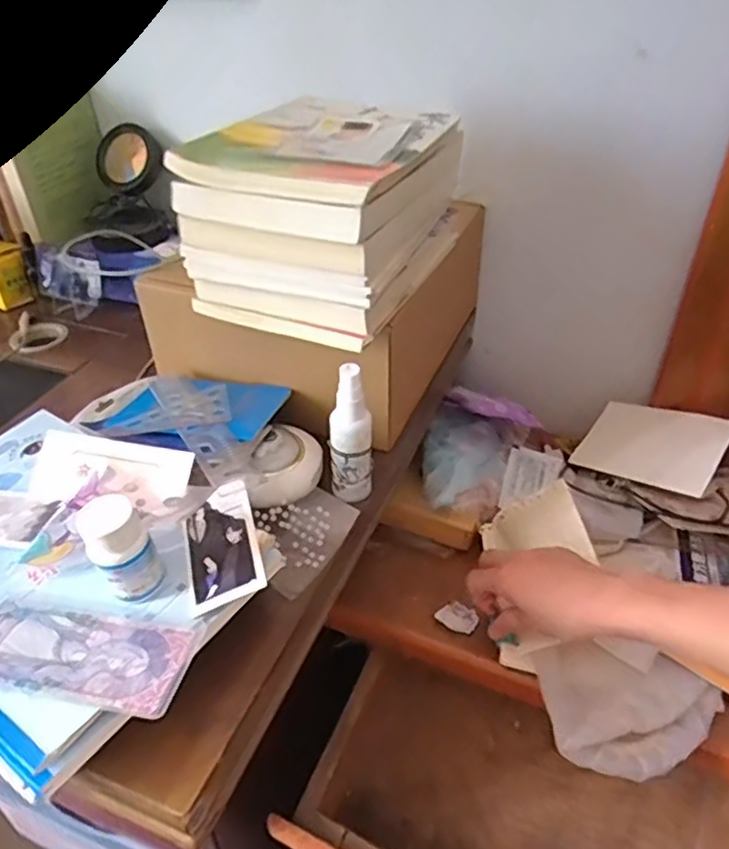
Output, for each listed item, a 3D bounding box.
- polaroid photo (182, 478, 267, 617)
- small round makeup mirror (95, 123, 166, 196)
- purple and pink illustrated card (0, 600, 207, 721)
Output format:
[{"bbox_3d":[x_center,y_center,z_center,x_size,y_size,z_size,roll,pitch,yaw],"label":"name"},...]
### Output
[{"bbox_3d":[-0.091,0.074,0.415,0.046,0.009,0.082,-24,44,0],"label":"polaroid photo"},{"bbox_3d":[-0.288,-0.325,0.818,0.080,0.075,0.019,-41,7,7],"label":"small round makeup mirror"},{"bbox_3d":[-0.160,0.126,0.369,0.130,0.006,0.054,8,38,11],"label":"purple and pink illustrated card"}]

